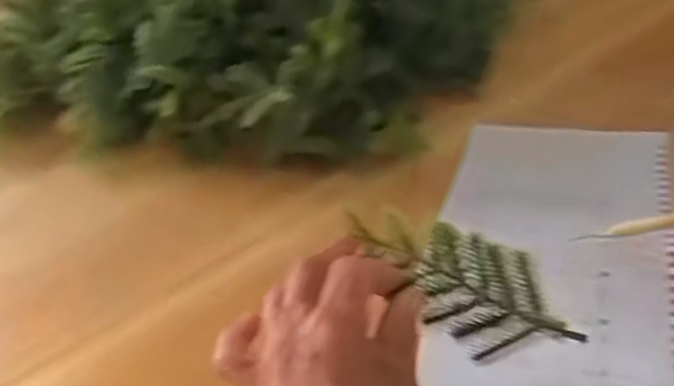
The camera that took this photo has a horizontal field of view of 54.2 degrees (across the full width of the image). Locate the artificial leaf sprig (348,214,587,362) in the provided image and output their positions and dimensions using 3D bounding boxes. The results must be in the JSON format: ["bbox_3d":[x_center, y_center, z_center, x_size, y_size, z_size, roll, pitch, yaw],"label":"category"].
[{"bbox_3d":[0.058,0.042,0.319,0.113,0.048,0.027,30,21,11],"label":"artificial leaf sprig"}]

